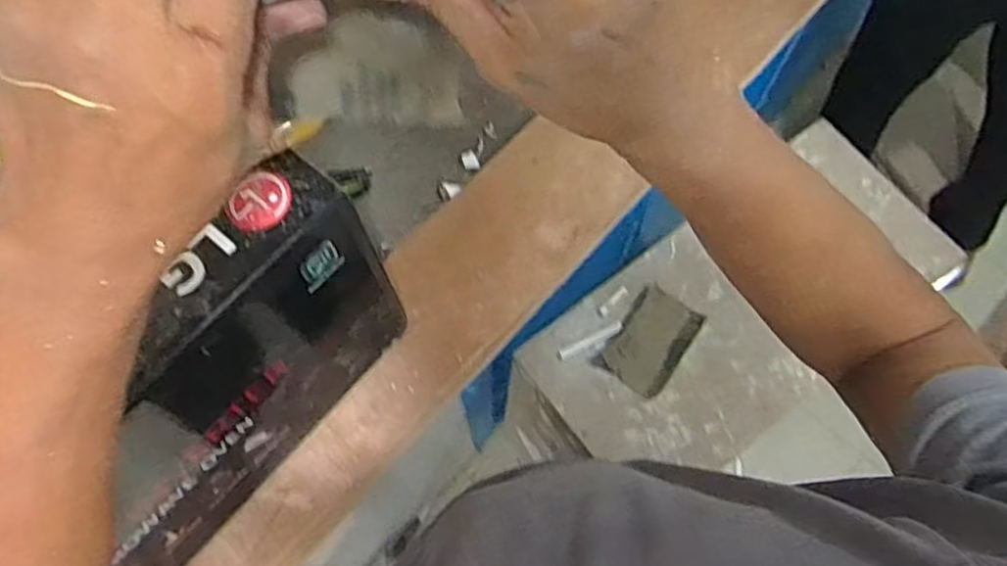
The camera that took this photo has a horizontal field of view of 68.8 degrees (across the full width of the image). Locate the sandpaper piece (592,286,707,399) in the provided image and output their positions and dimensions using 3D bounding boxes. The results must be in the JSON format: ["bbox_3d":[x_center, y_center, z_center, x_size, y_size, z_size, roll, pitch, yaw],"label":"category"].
[{"bbox_3d":[0.202,0.079,1.008,0.091,0.012,0.139,34,74,11],"label":"sandpaper piece"}]

